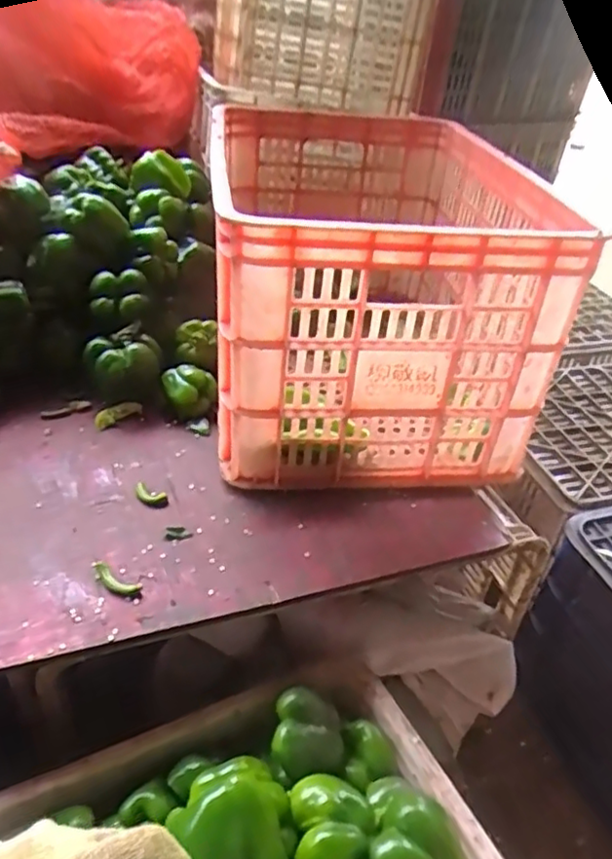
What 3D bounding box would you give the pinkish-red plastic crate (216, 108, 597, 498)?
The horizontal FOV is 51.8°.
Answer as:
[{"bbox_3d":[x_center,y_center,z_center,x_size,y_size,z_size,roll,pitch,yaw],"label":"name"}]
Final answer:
[{"bbox_3d":[0.061,-0.211,0.824,0.347,0.289,0.550,1,37,-7],"label":"pinkish-red plastic crate"}]

